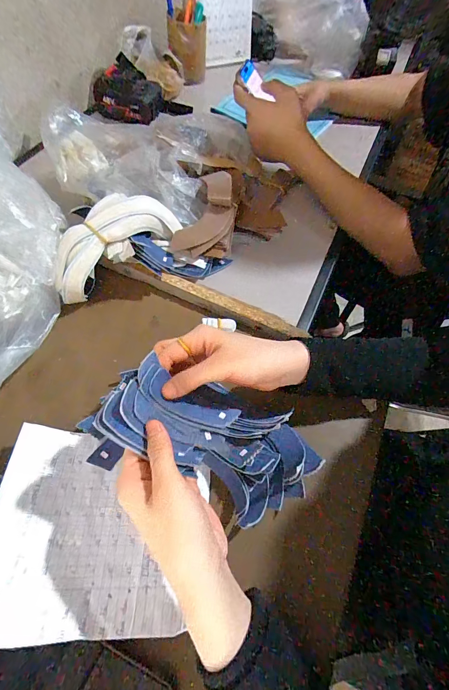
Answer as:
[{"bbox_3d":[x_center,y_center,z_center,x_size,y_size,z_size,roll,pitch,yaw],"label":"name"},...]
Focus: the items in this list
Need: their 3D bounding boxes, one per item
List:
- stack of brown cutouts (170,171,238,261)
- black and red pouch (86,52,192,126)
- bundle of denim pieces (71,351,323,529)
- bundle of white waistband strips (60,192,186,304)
[{"bbox_3d":[-0.024,-0.175,0.450,0.075,0.070,0.119,9,61,2],"label":"stack of brown cutouts"},{"bbox_3d":[-0.166,-0.484,0.614,0.182,0.069,0.104,19,62,7],"label":"black and red pouch"},{"bbox_3d":[-0.016,0.093,0.304,0.219,0.074,0.098,30,58,-27],"label":"bundle of denim pieces"},{"bbox_3d":[-0.147,-0.134,0.407,0.179,0.028,0.077,-40,112,-8],"label":"bundle of white waistband strips"}]

